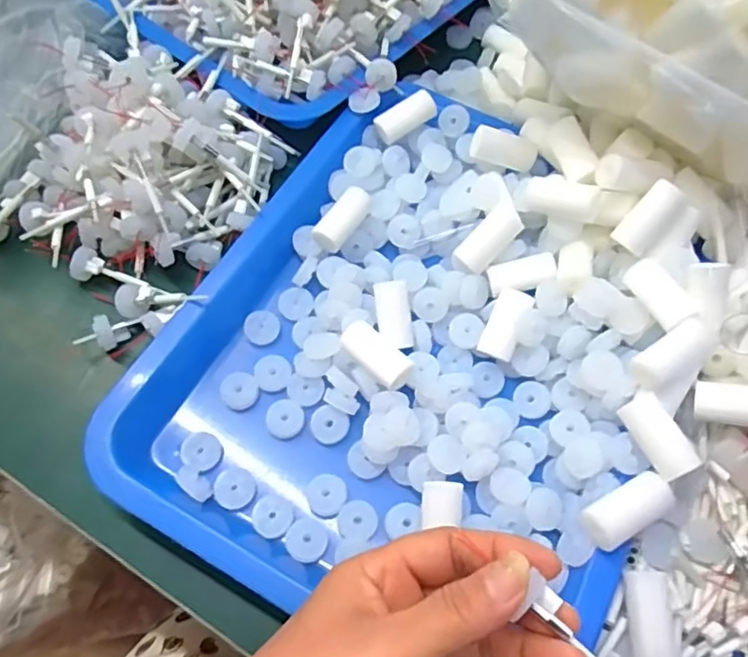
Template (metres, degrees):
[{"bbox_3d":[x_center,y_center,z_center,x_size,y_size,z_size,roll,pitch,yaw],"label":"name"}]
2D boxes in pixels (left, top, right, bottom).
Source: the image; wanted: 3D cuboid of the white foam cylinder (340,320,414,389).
[{"bbox_3d":[0.001,0.016,0.328,0.022,0.023,0.042,-41,72,-19],"label":"white foam cylinder"}]

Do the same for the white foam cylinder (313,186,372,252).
[{"bbox_3d":[-0.019,-0.068,0.372,0.018,0.017,0.051,29,67,11],"label":"white foam cylinder"}]

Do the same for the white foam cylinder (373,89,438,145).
[{"bbox_3d":[0.022,-0.143,0.402,0.043,0.016,0.017,-30,68,0],"label":"white foam cylinder"}]

